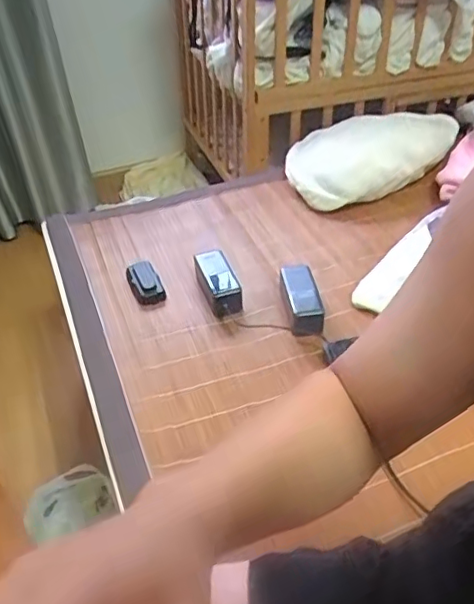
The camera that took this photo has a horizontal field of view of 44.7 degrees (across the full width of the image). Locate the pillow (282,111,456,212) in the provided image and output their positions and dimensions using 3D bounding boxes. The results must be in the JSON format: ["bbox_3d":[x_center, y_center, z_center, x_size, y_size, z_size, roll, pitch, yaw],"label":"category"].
[{"bbox_3d":[0.285,-0.328,1.293,0.380,0.105,0.238,-22,43,-20],"label":"pillow"}]

